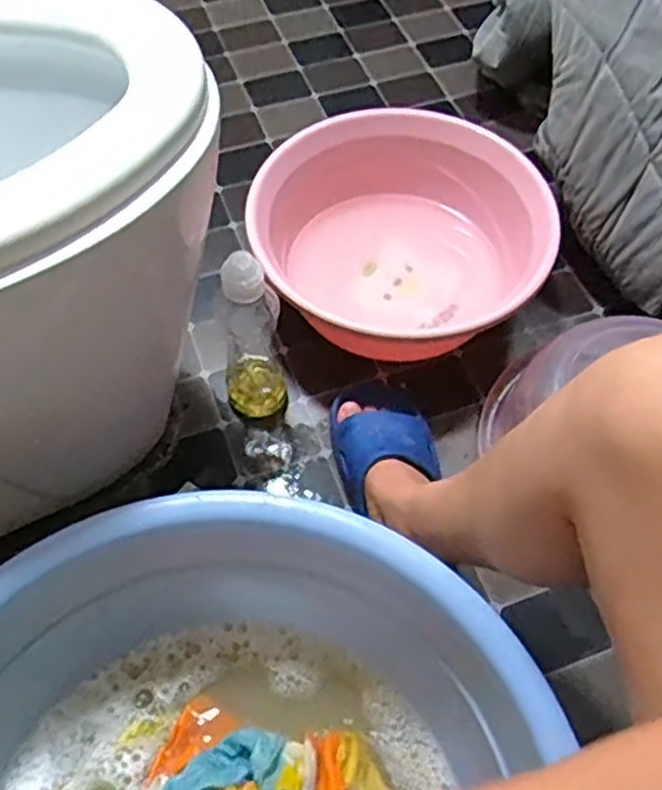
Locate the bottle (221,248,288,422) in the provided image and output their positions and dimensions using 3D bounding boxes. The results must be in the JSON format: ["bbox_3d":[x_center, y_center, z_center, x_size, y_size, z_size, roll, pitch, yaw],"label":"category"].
[{"bbox_3d":[-0.083,-0.065,0.768,0.064,0.219,0.073,-5,58,-4],"label":"bottle"}]

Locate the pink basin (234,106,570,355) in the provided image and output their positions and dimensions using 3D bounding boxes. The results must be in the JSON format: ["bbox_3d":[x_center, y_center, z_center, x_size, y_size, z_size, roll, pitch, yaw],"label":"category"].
[{"bbox_3d":[0.081,-0.175,0.900,0.318,0.132,0.327,0,58,-1],"label":"pink basin"}]

